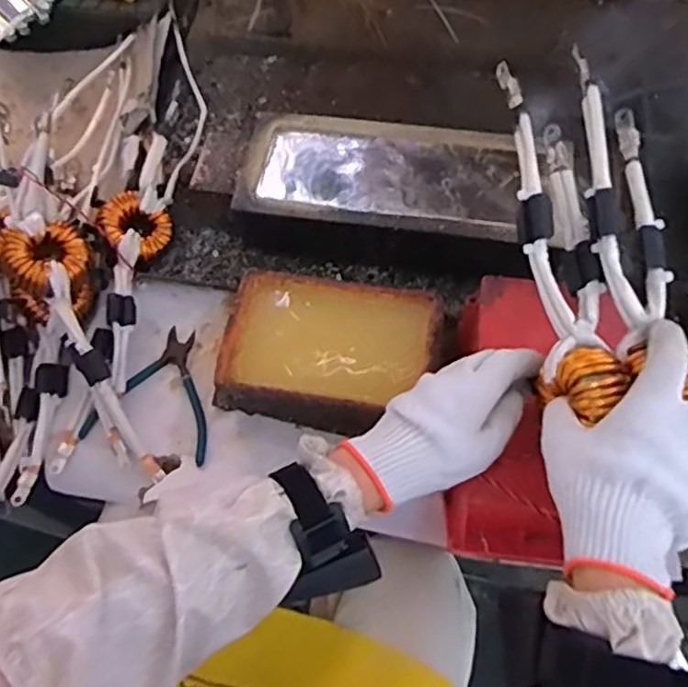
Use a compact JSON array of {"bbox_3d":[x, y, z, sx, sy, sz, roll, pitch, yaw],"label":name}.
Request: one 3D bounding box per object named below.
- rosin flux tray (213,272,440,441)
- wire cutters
[{"bbox_3d":[-0.017,0.015,0.624,0.191,0.068,0.153,15,64,9],"label":"rosin flux tray"},{"bbox_3d":[-0.187,0.045,0.649,0.130,0.012,0.134,10,63,7],"label":"wire cutters"}]

